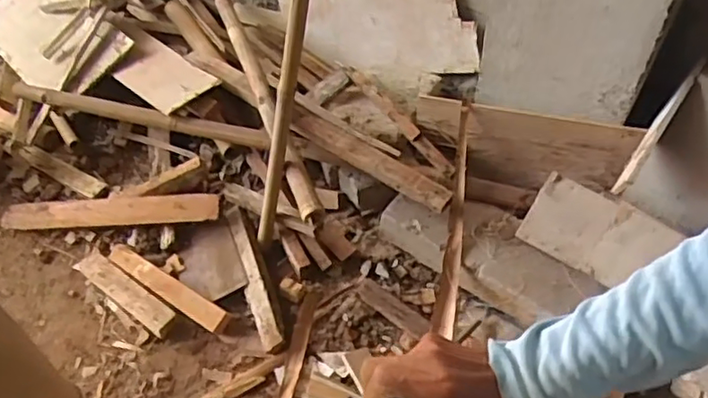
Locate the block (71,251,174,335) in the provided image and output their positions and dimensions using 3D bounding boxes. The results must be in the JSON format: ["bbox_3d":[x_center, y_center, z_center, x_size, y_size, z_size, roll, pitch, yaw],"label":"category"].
[{"bbox_3d":[-0.553,0.219,1.494,0.308,0.031,0.062,31,59,23],"label":"block"}]

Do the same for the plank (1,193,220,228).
[{"bbox_3d":[-0.630,0.030,1.604,0.602,0.032,0.073,-2,83,9],"label":"plank"}]

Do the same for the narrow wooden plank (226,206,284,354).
[{"bbox_3d":[-0.247,0.172,1.493,0.055,0.028,0.396,-17,54,-11],"label":"narrow wooden plank"}]

